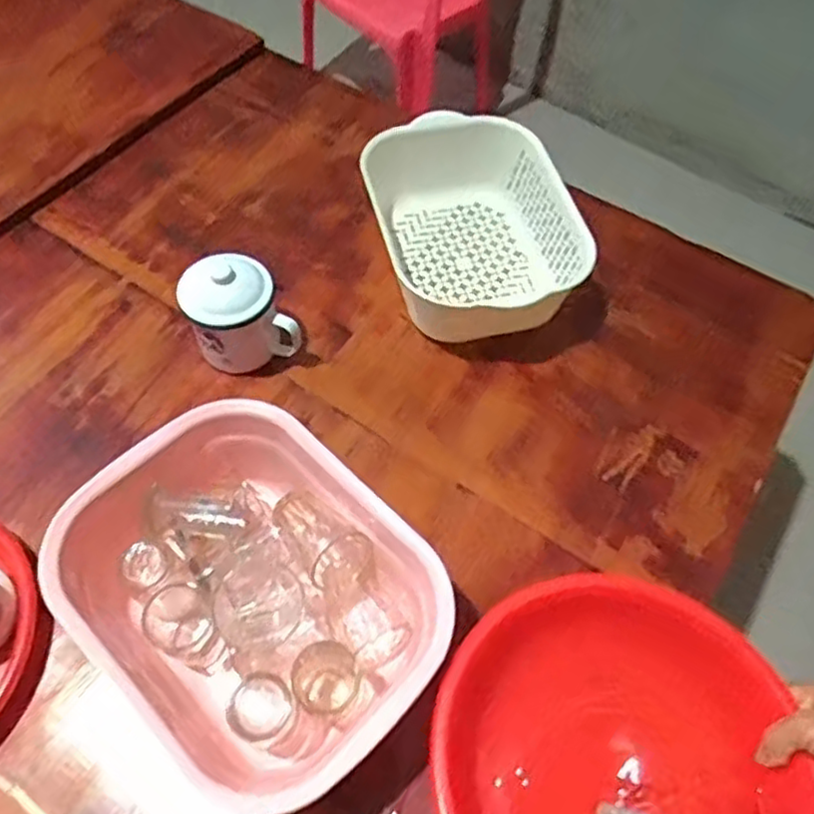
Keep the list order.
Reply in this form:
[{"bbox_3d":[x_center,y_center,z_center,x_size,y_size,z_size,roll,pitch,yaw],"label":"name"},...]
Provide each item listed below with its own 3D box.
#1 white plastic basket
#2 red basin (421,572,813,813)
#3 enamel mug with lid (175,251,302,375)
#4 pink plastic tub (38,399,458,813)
[{"bbox_3d":[0.067,-0.207,0.821,0.209,0.109,0.285,-14,62,-12],"label":"white plastic basket"},{"bbox_3d":[0.162,0.288,0.537,0.269,0.116,0.261,2,60,-3],"label":"red basin"},{"bbox_3d":[-0.177,-0.090,0.732,0.093,0.111,0.091,-27,65,-18],"label":"enamel mug with lid"},{"bbox_3d":[-0.123,0.156,0.584,0.302,0.107,0.235,41,66,18],"label":"pink plastic tub"}]

